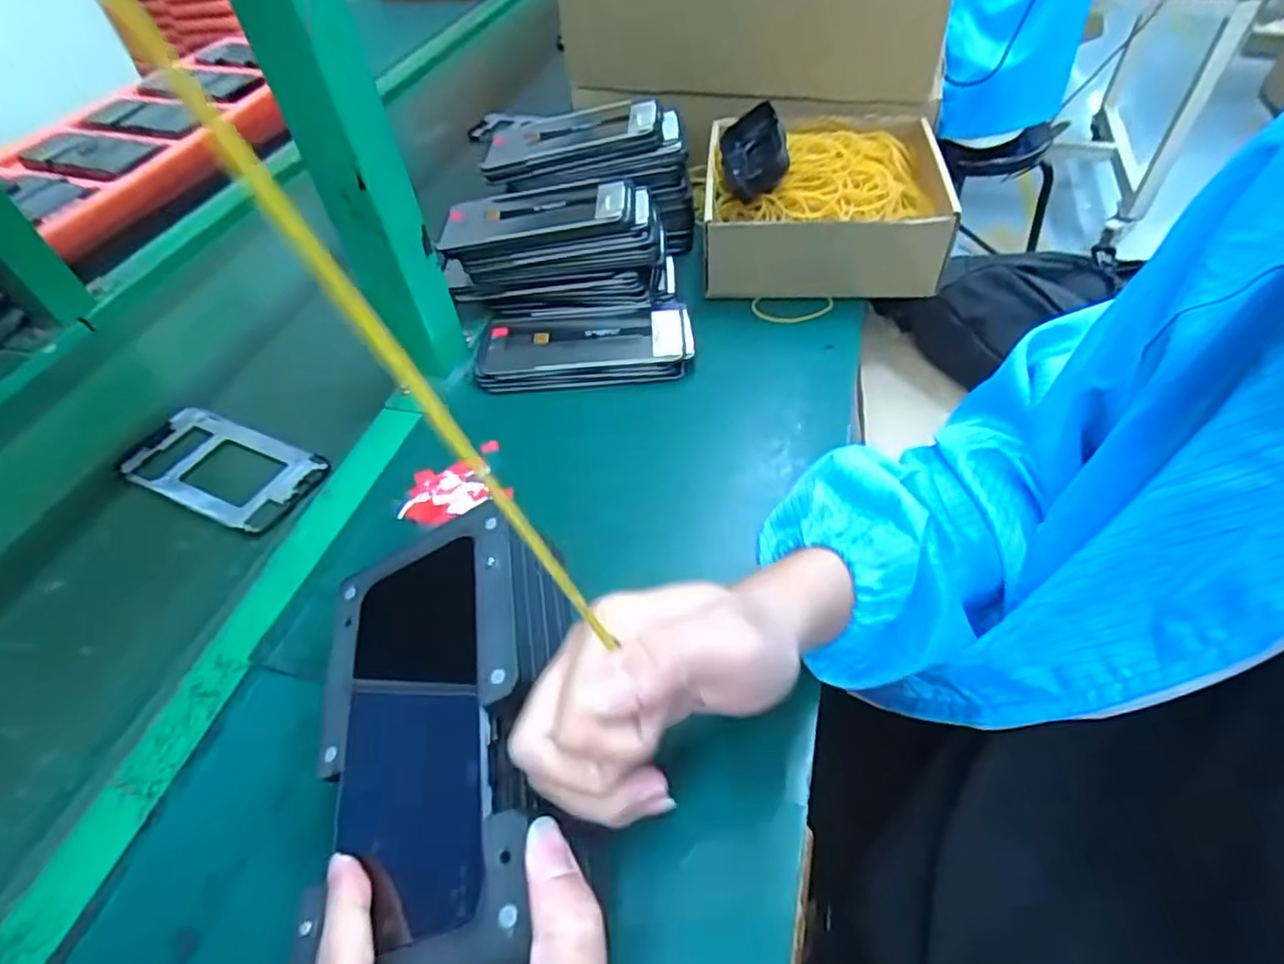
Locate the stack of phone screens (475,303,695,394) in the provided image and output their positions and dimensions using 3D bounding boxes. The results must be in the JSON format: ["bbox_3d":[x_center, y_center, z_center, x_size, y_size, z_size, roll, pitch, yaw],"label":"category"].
[{"bbox_3d":[-0.048,-0.110,0.518,0.172,0.024,0.089,-1,50,4],"label":"stack of phone screens"}]

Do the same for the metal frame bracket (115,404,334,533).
[{"bbox_3d":[-0.312,-0.012,0.482,0.156,0.006,0.074,18,54,19],"label":"metal frame bracket"}]

